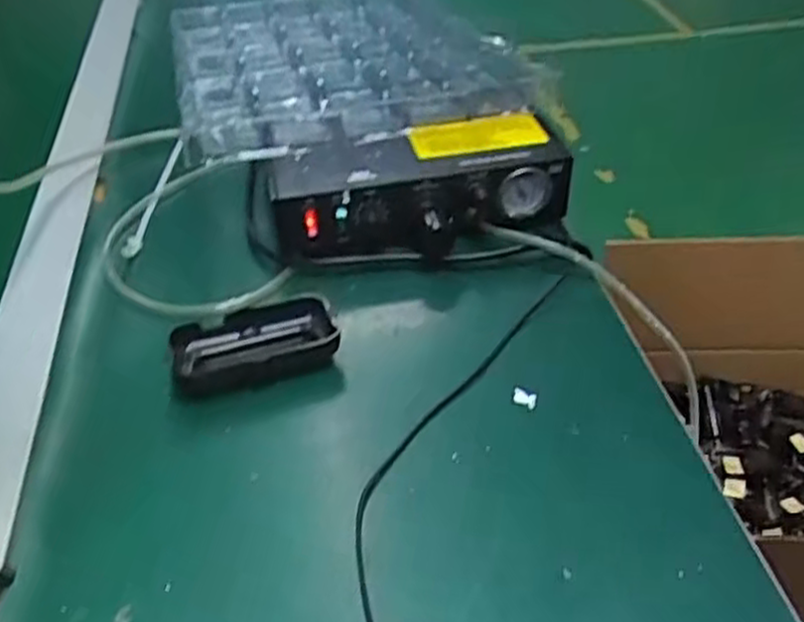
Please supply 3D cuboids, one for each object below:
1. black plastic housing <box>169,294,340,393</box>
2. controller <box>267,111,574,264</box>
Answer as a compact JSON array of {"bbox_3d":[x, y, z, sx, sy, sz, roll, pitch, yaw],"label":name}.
[{"bbox_3d":[-0.101,0.021,0.537,0.107,0.024,0.059,-14,42,-13],"label":"black plastic housing"},{"bbox_3d":[0.015,-0.090,0.619,0.234,0.067,0.099,-11,42,-10],"label":"controller"}]

